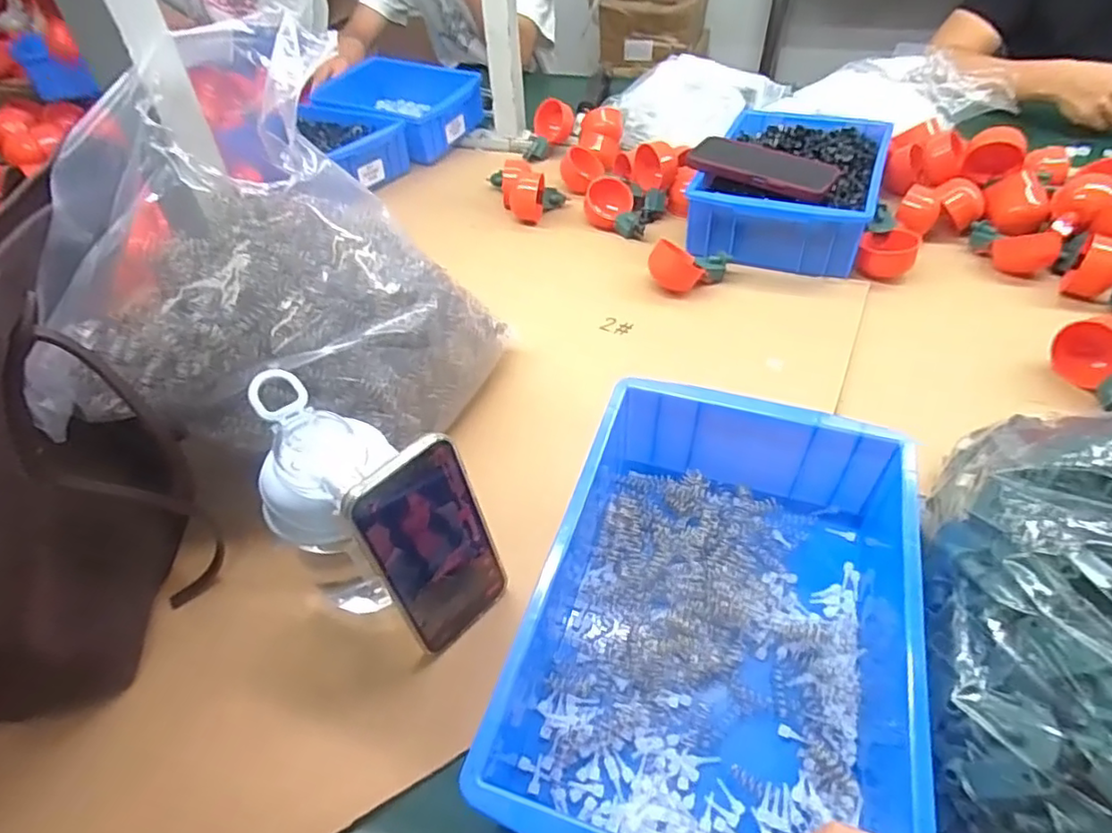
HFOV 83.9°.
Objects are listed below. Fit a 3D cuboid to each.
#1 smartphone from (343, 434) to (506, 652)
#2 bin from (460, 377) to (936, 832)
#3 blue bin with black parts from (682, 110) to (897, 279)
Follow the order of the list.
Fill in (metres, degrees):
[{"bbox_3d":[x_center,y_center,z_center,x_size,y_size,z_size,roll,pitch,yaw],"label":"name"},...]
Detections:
[{"bbox_3d":[-0.074,0.083,0.382,0.006,0.145,0.071,23,50,40],"label":"smartphone"},{"bbox_3d":[0.096,0.118,0.375,0.204,0.080,0.287,12,48,15],"label":"bin"},{"bbox_3d":[0.300,-0.299,0.794,0.199,0.077,0.307,17,49,19],"label":"blue bin with black parts"}]

